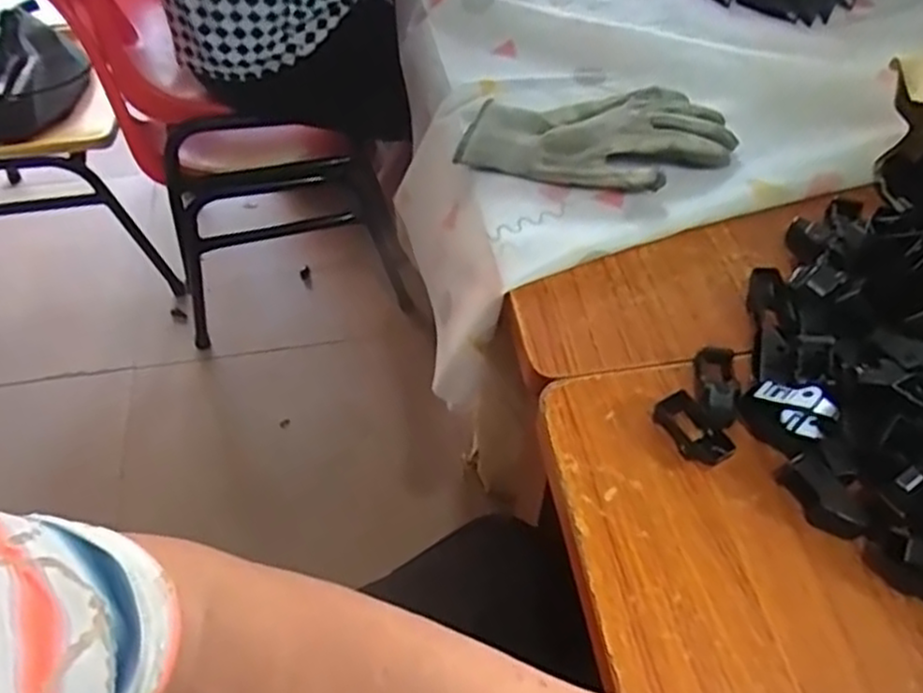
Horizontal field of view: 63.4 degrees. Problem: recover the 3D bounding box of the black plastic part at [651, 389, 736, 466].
[{"bbox_3d":[0.142,0.051,0.451,0.027,0.017,0.049,-24,57,-17],"label":"black plastic part"}]

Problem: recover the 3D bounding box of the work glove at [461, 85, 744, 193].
[{"bbox_3d":[0.113,-0.172,0.611,0.204,0.027,0.119,11,54,8],"label":"work glove"}]

